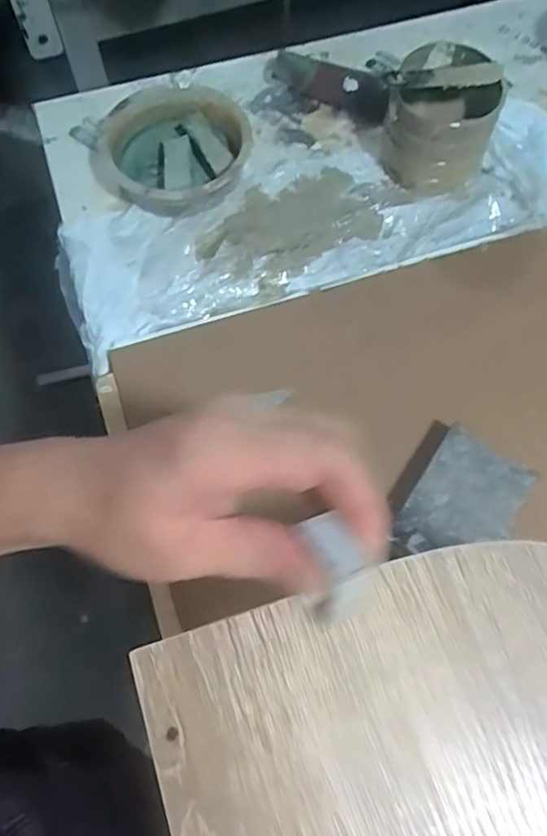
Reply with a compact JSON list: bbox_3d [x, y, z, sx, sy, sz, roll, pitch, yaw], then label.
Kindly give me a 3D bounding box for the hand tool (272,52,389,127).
[{"bbox_3d":[0.057,-0.317,0.593,0.114,0.019,0.040,25,70,11],"label":"hand tool"}]

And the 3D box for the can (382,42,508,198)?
[{"bbox_3d":[0.142,-0.253,0.531,0.085,0.082,0.093,0,67,1],"label":"can"}]

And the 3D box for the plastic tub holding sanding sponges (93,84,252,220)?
[{"bbox_3d":[-0.089,-0.235,0.549,0.135,0.034,0.133,-24,69,-9],"label":"plastic tub holding sanding sponges"}]

